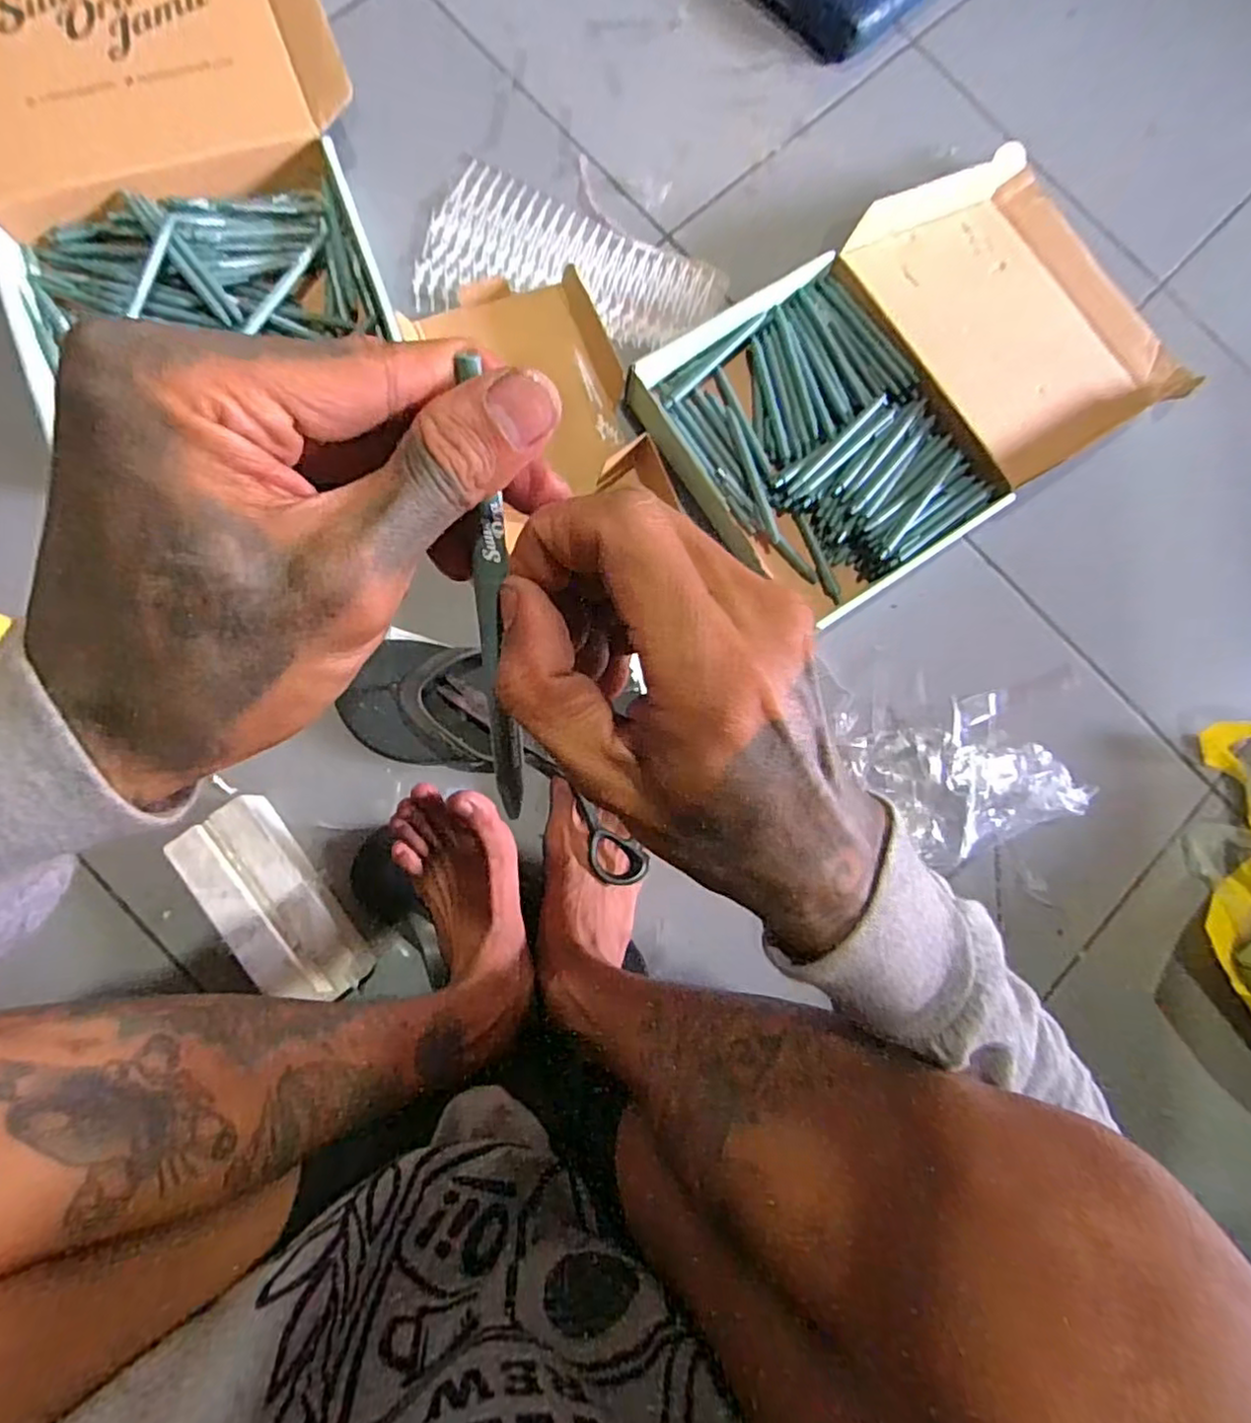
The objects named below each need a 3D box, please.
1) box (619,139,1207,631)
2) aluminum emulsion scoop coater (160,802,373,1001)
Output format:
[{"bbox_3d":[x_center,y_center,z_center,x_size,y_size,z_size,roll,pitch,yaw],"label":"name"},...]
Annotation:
[{"bbox_3d":[0.300,-0.343,0.680,0.537,0.055,0.320,-33,89,-9],"label":"box"},{"bbox_3d":[-0.293,0.161,0.558,0.082,0.051,0.174,-36,88,-10],"label":"aluminum emulsion scoop coater"}]

